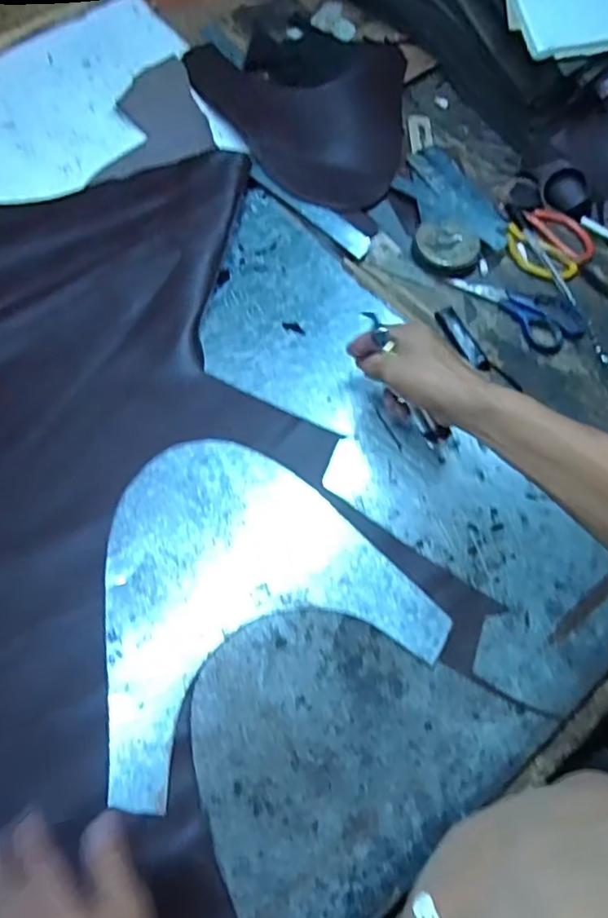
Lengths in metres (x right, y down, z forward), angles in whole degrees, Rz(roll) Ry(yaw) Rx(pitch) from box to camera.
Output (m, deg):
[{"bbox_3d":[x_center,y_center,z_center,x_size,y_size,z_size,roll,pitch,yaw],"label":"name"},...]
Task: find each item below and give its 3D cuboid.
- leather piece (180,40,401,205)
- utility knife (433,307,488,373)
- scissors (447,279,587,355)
[{"bbox_3d":[-0.008,-0.439,0.763,0.273,0.049,0.238,7,67,0],"label":"leather piece"},{"bbox_3d":[0.177,-0.136,0.690,0.024,0.007,0.087,-22,70,-11],"label":"utility knife"},{"bbox_3d":[0.247,-0.179,0.699,0.147,0.004,0.074,40,71,13],"label":"scissors"}]

